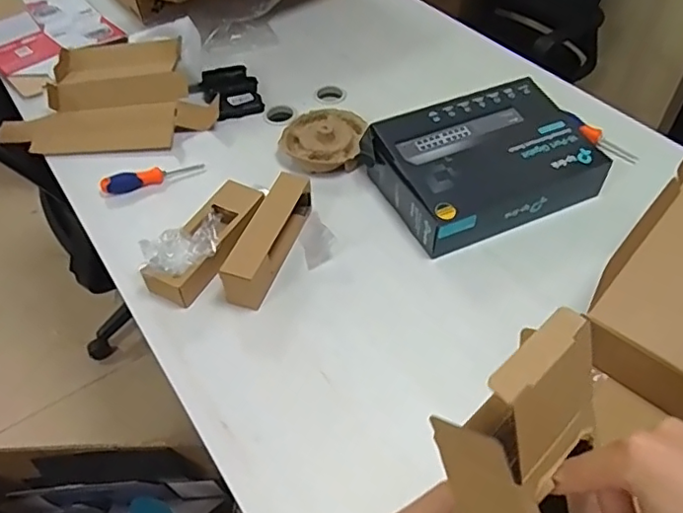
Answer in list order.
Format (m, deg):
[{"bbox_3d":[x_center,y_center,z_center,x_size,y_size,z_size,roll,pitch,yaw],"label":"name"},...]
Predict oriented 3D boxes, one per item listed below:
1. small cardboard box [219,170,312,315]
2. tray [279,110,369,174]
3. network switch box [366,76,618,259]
[{"bbox_3d":[-0.112,-0.033,0.890,0.055,0.080,0.230,15,51,14],"label":"small cardboard box"},{"bbox_3d":[-0.037,-0.226,1.077,0.153,0.050,0.161,-1,49,1],"label":"tray"},{"bbox_3d":[0.244,-0.159,0.975,0.341,0.111,0.240,-18,51,-14],"label":"network switch box"}]

